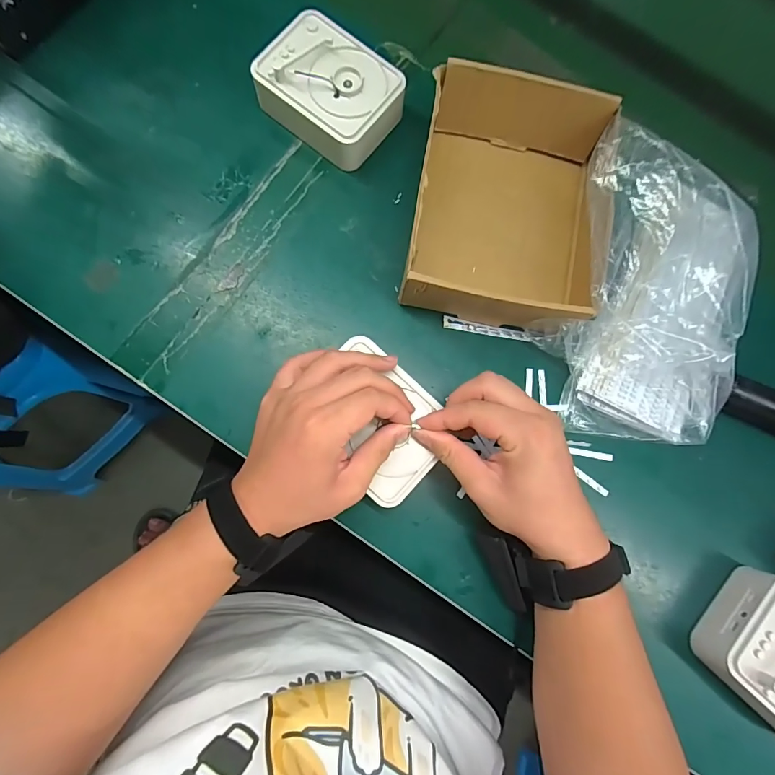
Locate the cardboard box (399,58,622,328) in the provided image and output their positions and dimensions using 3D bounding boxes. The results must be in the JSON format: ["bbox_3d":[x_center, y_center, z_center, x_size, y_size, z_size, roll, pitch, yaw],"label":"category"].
[{"bbox_3d":[0.114,-0.176,0.405,0.169,0.069,0.220,8,81,-3],"label":"cardboard box"}]

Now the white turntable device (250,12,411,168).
[{"bbox_3d":[-0.057,-0.294,0.422,0.126,0.050,0.100,35,81,2],"label":"white turntable device"}]

